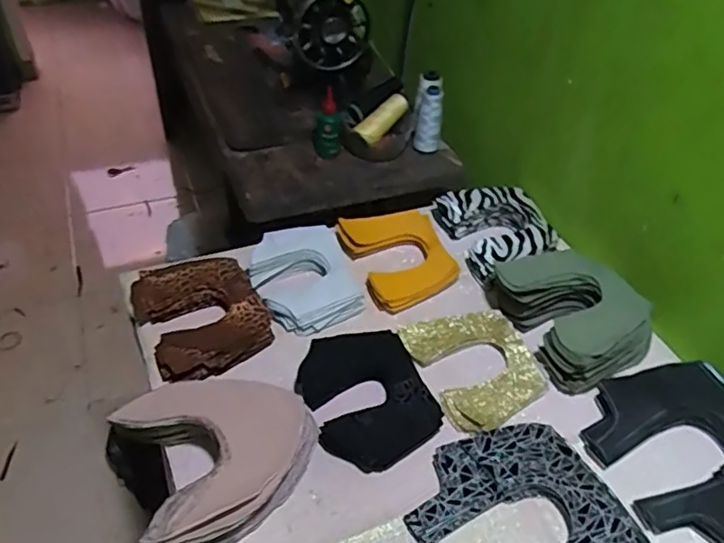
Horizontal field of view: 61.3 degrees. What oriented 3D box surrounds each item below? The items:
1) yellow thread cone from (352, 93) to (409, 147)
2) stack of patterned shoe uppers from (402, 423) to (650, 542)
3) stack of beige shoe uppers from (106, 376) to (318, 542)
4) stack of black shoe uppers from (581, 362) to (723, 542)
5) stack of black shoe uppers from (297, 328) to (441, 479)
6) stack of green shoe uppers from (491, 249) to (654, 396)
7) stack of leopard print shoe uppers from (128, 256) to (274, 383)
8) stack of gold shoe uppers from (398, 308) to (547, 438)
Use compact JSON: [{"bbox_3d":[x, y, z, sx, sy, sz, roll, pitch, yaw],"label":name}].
[{"bbox_3d":[0.036,-0.258,1.036,0.031,0.035,0.117,33,65,28],"label":"yellow thread cone"},{"bbox_3d":[0.147,0.241,0.566,0.187,0.032,0.196,-17,46,-22],"label":"stack of patterned shoe uppers"},{"bbox_3d":[-0.142,0.171,0.592,0.182,0.061,0.159,-29,52,-32],"label":"stack of beige shoe uppers"},{"bbox_3d":[0.339,0.183,0.637,0.183,0.034,0.193,-18,46,-22],"label":"stack of black shoe uppers"},{"bbox_3d":[0.006,0.135,0.668,0.132,0.028,0.156,-9,44,-15],"label":"stack of black shoe uppers"},{"bbox_3d":[0.251,0.046,0.748,0.132,0.065,0.180,-16,46,-21],"label":"stack of green shoe uppers"},{"bbox_3d":[-0.192,0.051,0.739,0.139,0.037,0.167,-20,47,-24],"label":"stack of leopard print shoe uppers"},{"bbox_3d":[0.136,0.110,0.714,0.135,0.020,0.153,-14,45,-19],"label":"stack of gold shoe uppers"}]

